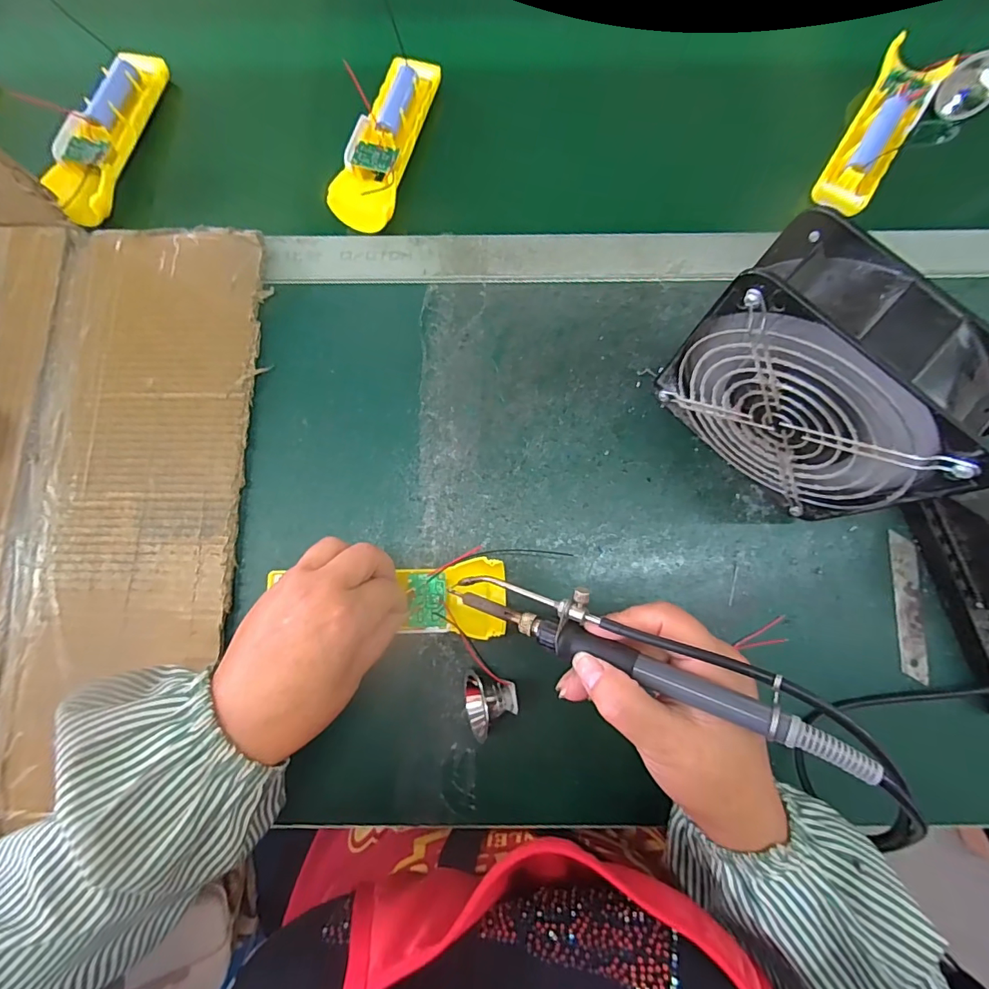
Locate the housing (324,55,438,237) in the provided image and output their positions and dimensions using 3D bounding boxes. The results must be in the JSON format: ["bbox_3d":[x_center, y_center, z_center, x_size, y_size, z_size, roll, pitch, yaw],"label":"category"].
[{"bbox_3d":[-0.090,-0.292,0.395,0.048,0.026,0.156,13,79,3],"label":"housing"}]

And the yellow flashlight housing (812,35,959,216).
[{"bbox_3d":[0.319,-0.301,0.394,0.048,0.028,0.150,30,81,6],"label":"yellow flashlight housing"}]

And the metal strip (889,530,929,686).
[{"bbox_3d":[0.294,0.079,0.339,0.017,0.006,0.100,4,79,1],"label":"metal strip"}]

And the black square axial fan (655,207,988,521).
[{"bbox_3d":[0.186,-0.057,0.287,0.144,0.153,0.056,44,82,8],"label":"black square axial fan"}]

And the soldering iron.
[{"bbox_3d":[0.068,0.081,0.226,0.211,0.015,0.039,17,77,31],"label":"soldering iron"}]

